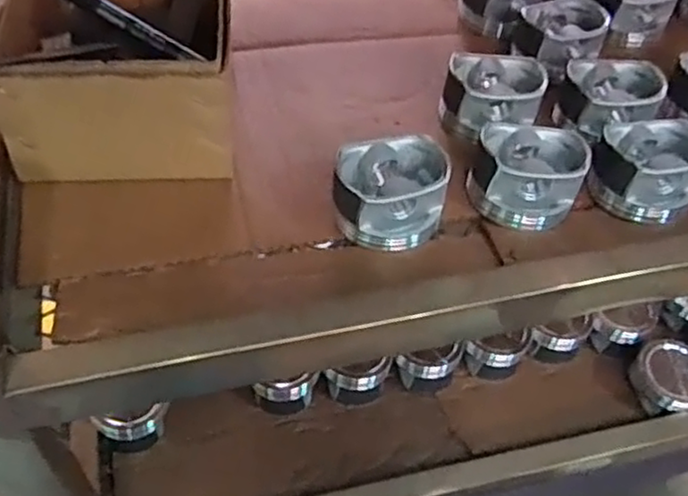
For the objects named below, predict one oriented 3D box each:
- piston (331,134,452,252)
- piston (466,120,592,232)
[{"bbox_3d":[0.030,-0.038,0.476,0.073,0.053,0.060,0,50,-4],"label":"piston"},{"bbox_3d":[0.129,-0.052,0.500,0.074,0.051,0.062,11,50,6],"label":"piston"}]

